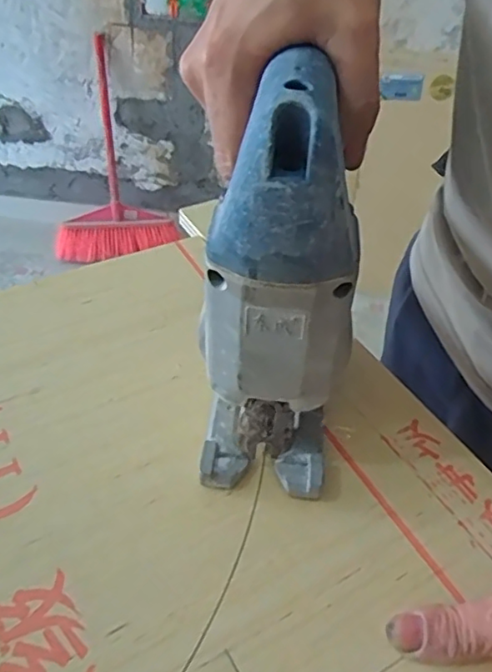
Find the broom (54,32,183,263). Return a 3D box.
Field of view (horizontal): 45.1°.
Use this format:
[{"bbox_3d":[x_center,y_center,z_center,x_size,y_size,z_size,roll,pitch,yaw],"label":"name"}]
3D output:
[{"bbox_3d":[-0.382,-0.477,1.652,0.364,0.523,0.212,-8,46,-11],"label":"broom"}]

